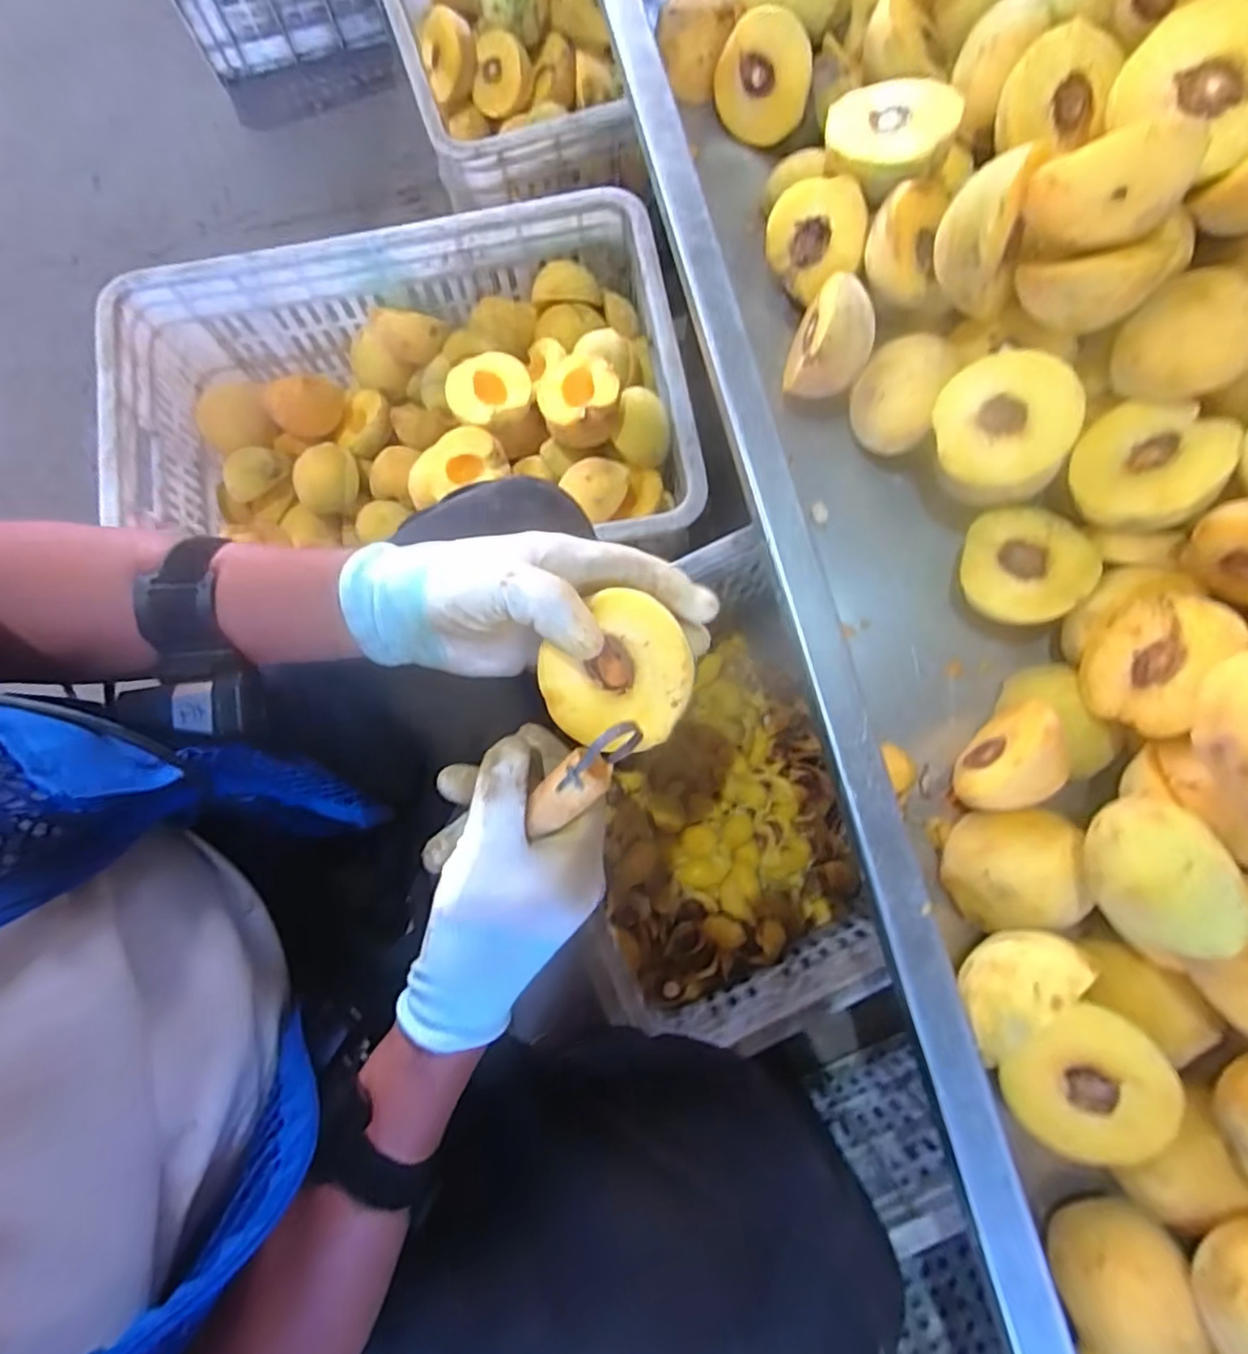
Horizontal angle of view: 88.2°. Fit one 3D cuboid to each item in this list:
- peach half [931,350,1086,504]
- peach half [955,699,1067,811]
[{"bbox_3d":[0.216,-0.139,0.366,0.070,0.035,0.078,9,110,37],"label":"peach half"},{"bbox_3d":[0.215,0.049,0.351,0.037,0.044,0.058,37,82,7],"label":"peach half"}]

